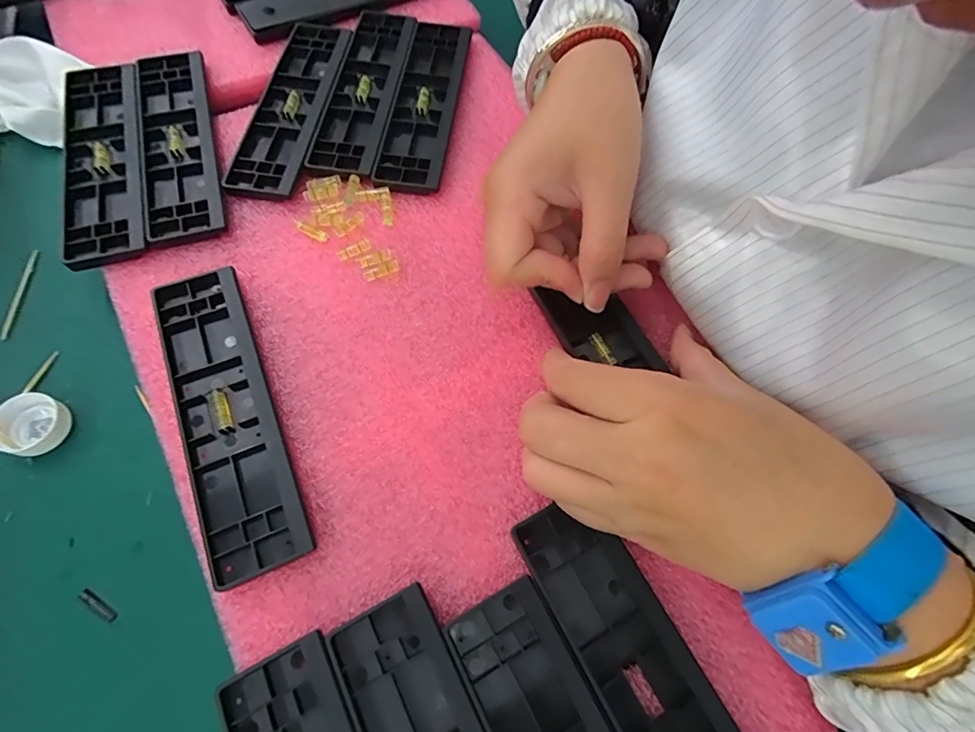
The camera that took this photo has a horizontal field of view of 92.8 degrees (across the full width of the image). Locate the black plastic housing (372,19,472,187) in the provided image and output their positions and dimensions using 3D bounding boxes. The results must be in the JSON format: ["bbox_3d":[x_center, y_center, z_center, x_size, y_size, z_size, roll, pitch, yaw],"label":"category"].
[{"bbox_3d":[-0.042,-0.183,0.321,0.042,0.007,0.157,8,66,1],"label":"black plastic housing"}]

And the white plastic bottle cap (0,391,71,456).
[{"bbox_3d":[-0.233,0.030,0.238,0.029,0.014,0.030,1,66,-2],"label":"white plastic bottle cap"}]

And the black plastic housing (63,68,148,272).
[{"bbox_3d":[-0.237,-0.128,0.284,0.045,0.009,0.160,-15,68,-9],"label":"black plastic housing"}]

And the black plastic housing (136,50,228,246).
[{"bbox_3d":[-0.196,-0.143,0.294,0.042,0.008,0.157,-15,68,-9],"label":"black plastic housing"}]

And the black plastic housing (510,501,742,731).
[{"bbox_3d":[0.067,0.130,0.188,0.043,0.008,0.157,-26,70,-13],"label":"black plastic housing"}]

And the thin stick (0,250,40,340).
[{"bbox_3d":[-0.273,-0.043,0.271,0.004,0.004,0.062,-5,67,-5],"label":"thin stick"}]

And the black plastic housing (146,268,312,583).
[{"bbox_3d":[-0.128,0.022,0.228,0.045,0.009,0.159,-22,69,-12],"label":"black plastic housing"}]

